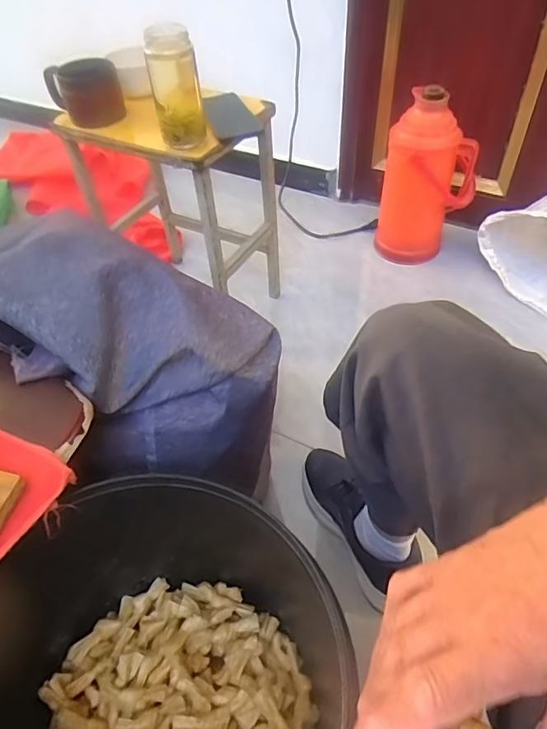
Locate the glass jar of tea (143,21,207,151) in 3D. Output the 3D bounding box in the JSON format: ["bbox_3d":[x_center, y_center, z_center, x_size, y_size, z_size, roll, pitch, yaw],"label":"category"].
[{"bbox_3d":[-0.134,-0.377,0.707,0.066,0.148,0.074,-10,48,-6],"label":"glass jar of tea"}]

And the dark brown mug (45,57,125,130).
[{"bbox_3d":[-0.307,-0.450,0.837,0.106,0.090,0.095,-21,50,-15],"label":"dark brown mug"}]

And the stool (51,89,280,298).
[{"bbox_3d":[-0.187,-0.290,1.019,0.367,0.435,0.239,21,53,21],"label":"stool"}]

